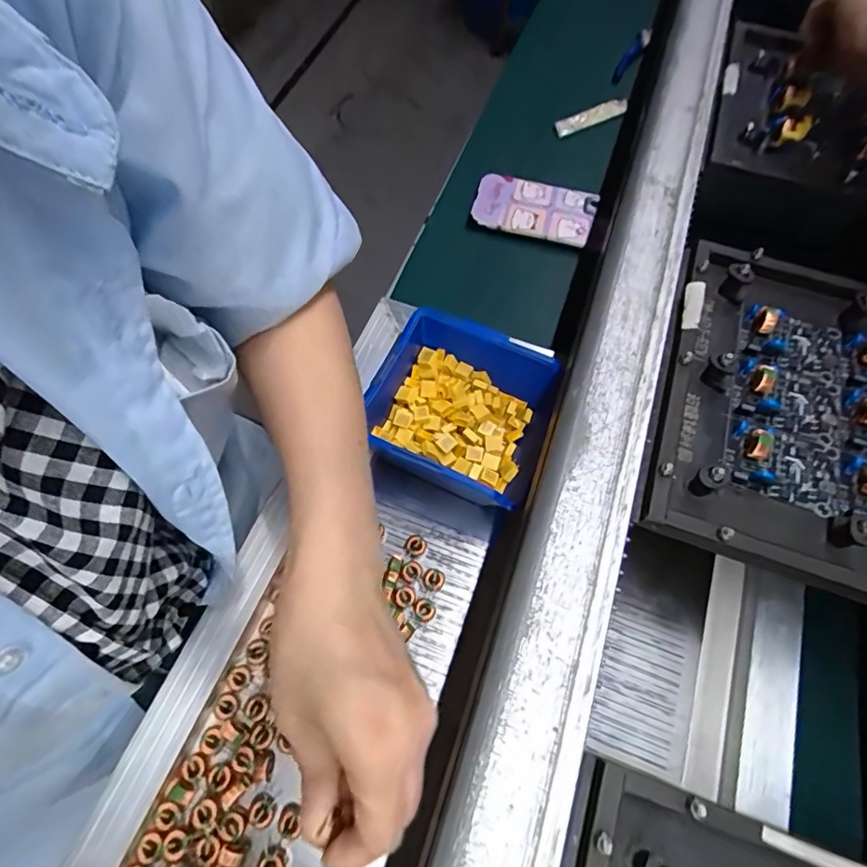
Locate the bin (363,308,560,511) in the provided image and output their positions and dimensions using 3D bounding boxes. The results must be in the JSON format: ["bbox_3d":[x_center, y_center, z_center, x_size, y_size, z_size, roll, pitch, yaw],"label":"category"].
[{"bbox_3d":[0.012,-0.017,0.396,0.127,0.068,0.127,1,63,-1],"label":"bin"}]

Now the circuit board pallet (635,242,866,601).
[{"bbox_3d":[0.247,-0.011,0.312,0.207,0.022,0.219,19,64,8],"label":"circuit board pallet"}]

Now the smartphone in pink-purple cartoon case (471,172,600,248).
[{"bbox_3d":[0.103,-0.229,0.536,0.120,0.016,0.079,13,64,4],"label":"smartphone in pink-purple cartoon case"}]

